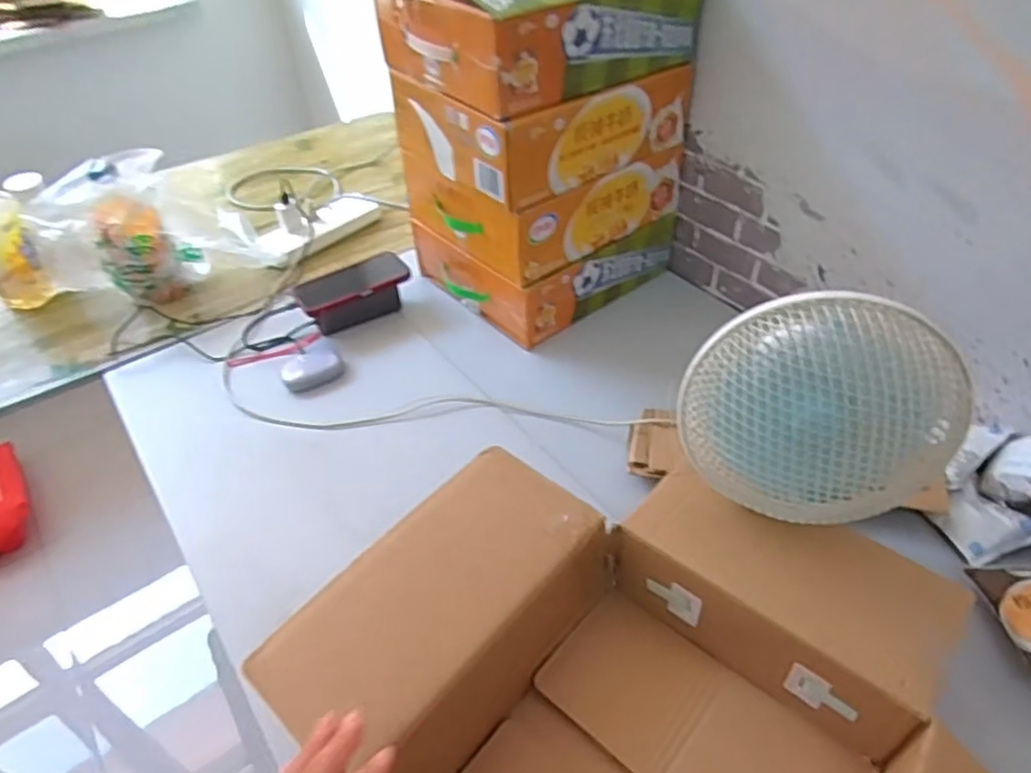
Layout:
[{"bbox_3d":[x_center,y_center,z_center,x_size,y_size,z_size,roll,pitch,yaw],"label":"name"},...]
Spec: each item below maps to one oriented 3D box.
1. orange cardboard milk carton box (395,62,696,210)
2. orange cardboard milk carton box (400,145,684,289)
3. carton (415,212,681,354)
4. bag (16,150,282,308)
[{"bbox_3d":[0.035,-0.381,0.938,0.315,0.106,0.264,-29,50,-25],"label":"orange cardboard milk carton box"},{"bbox_3d":[0.045,-0.301,1.008,0.321,0.104,0.257,-29,50,-25],"label":"orange cardboard milk carton box"},{"bbox_3d":[0.044,-0.213,1.084,0.320,0.112,0.264,-29,50,-25],"label":"carton"},{"bbox_3d":[-0.561,-0.242,1.053,0.298,0.193,0.155,-32,51,-27],"label":"bag"}]

